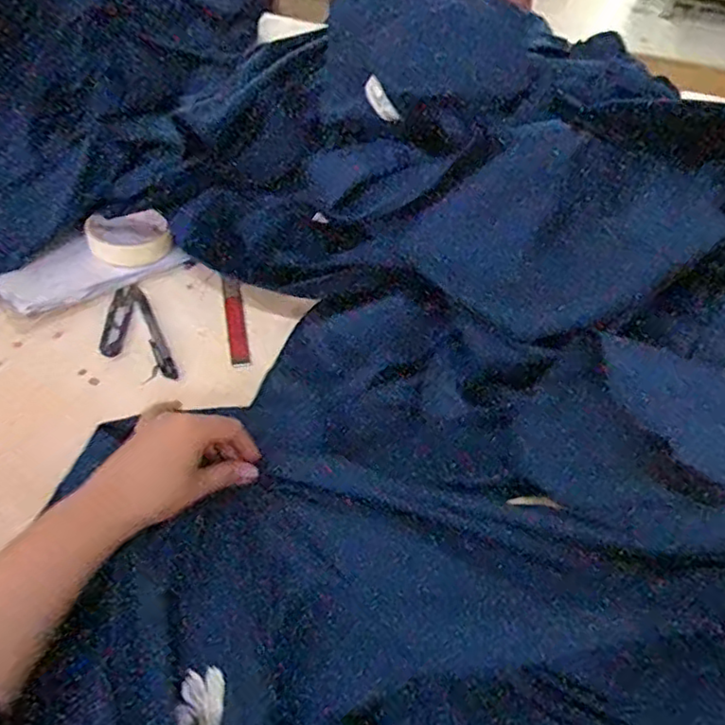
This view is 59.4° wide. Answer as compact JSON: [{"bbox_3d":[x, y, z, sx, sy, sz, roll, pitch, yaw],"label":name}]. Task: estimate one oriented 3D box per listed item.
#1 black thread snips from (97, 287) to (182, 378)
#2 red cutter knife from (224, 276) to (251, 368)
[{"bbox_3d":[-0.222,-0.025,0.608,0.055,0.009,0.140,-20,51,-21],"label":"black thread snips"},{"bbox_3d":[-0.126,-0.043,0.632,0.017,0.008,0.136,-7,47,-10],"label":"red cutter knife"}]

